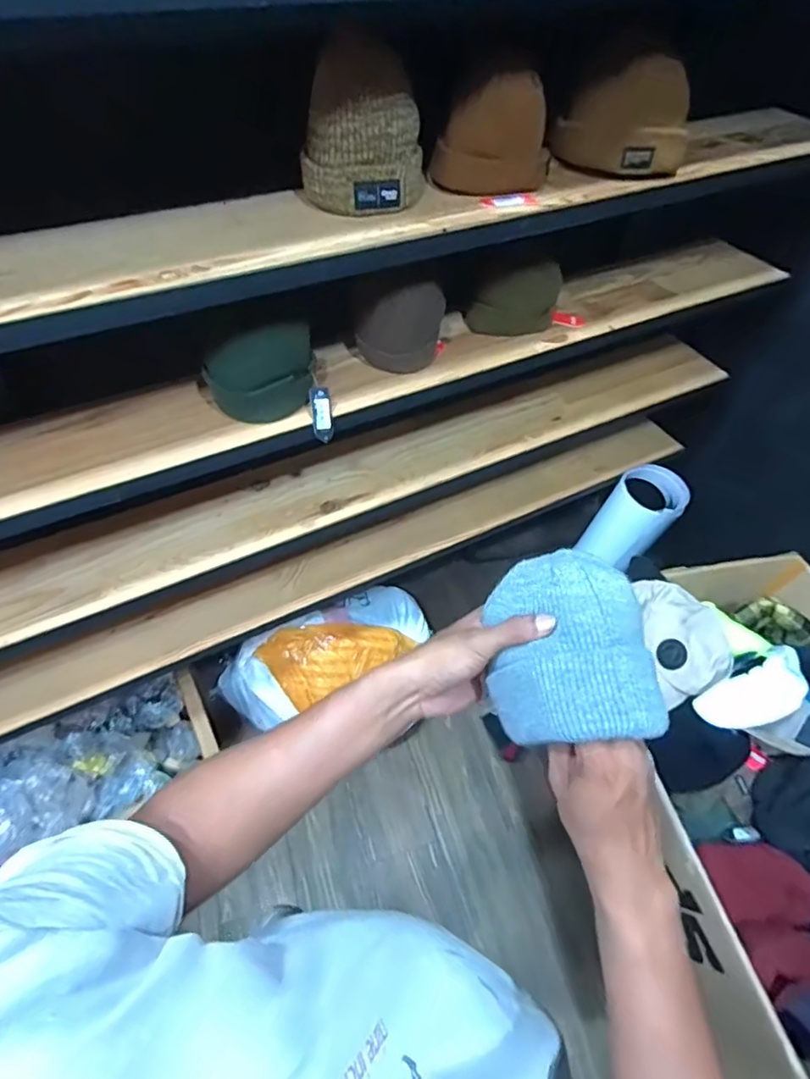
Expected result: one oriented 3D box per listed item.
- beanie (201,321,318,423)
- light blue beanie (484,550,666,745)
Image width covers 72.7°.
[{"bbox_3d":[-0.187,-0.223,0.737,0.152,0.118,0.074,-21,57,-18],"label":"beanie"},{"bbox_3d":[0.128,0.084,0.434,0.111,0.073,0.150,2,53,-2],"label":"light blue beanie"}]

